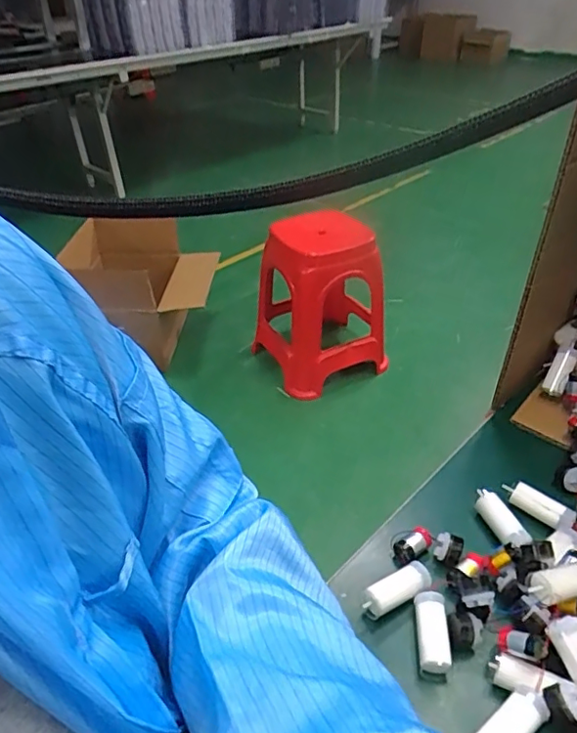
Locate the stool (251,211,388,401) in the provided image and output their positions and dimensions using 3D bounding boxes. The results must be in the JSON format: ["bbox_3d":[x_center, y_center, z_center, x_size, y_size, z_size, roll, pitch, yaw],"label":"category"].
[{"bbox_3d":[0.116,-0.212,1.716,0.368,0.451,0.368,-19,40,-21],"label":"stool"}]

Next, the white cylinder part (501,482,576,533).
[{"bbox_3d":[0.204,0.113,0.453,0.018,0.014,0.058,-30,45,-31],"label":"white cylinder part"}]

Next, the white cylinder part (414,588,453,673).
[{"bbox_3d":[0.096,0.180,0.372,0.020,0.020,0.048,2,37,5],"label":"white cylinder part"}]

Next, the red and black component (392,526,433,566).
[{"bbox_3d":[0.095,0.137,0.427,0.032,0.015,0.016,-37,44,-4],"label":"red and black component"}]

